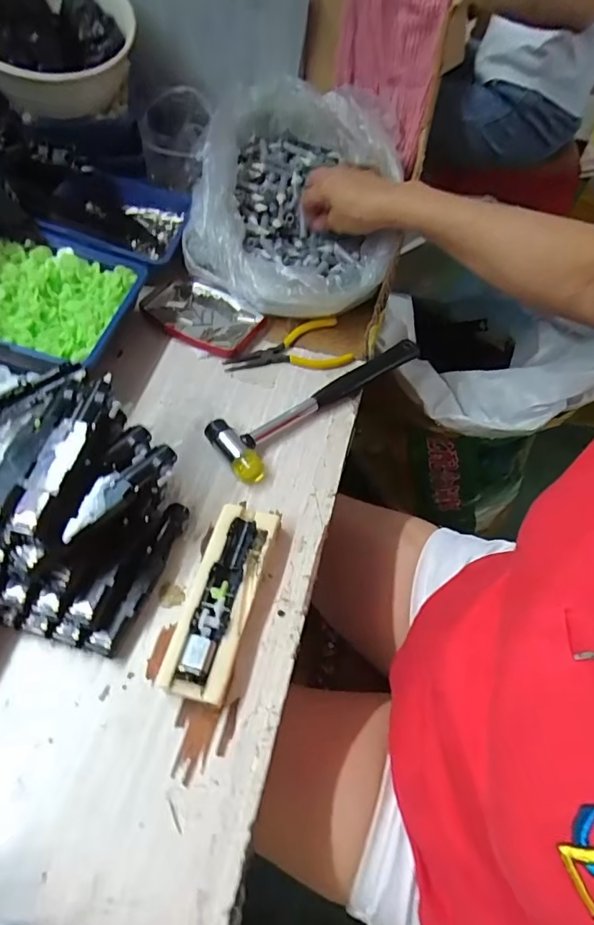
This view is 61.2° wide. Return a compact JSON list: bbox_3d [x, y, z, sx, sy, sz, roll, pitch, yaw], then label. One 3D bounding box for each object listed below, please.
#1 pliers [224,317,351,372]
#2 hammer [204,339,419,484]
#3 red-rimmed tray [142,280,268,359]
[{"bbox_3d":[-0.011,-0.115,0.510,0.125,0.013,0.056,-10,58,-10],"label":"pliers"},{"bbox_3d":[0.023,-0.069,0.477,0.235,0.025,0.064,-36,66,-24],"label":"hammer"},{"bbox_3d":[-0.101,-0.156,0.533,0.128,0.010,0.076,30,60,15],"label":"red-rimmed tray"}]

